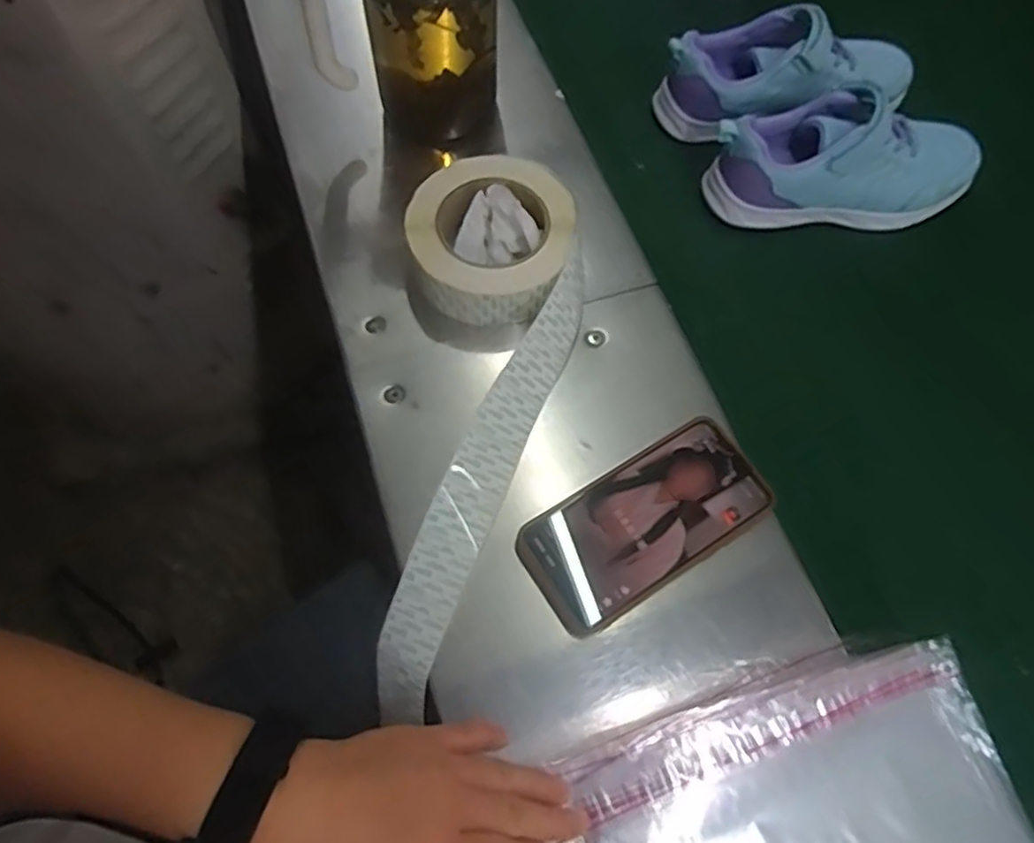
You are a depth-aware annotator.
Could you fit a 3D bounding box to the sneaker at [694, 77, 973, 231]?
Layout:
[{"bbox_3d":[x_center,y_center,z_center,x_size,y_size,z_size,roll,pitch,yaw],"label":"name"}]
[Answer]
[{"bbox_3d":[0.264,-0.208,0.550,0.213,0.078,0.087,-2,67,-2],"label":"sneaker"}]

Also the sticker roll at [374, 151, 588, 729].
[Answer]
[{"bbox_3d":[-0.019,-0.011,0.464,0.128,0.056,0.378,2,67,0],"label":"sticker roll"}]

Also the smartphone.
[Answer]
[{"bbox_3d":[0.082,0.063,0.438,0.158,0.010,0.077,-31,71,-13],"label":"smartphone"}]

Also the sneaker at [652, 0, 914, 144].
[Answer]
[{"bbox_3d":[0.232,-0.298,0.589,0.217,0.078,0.072,0,67,-1],"label":"sneaker"}]

